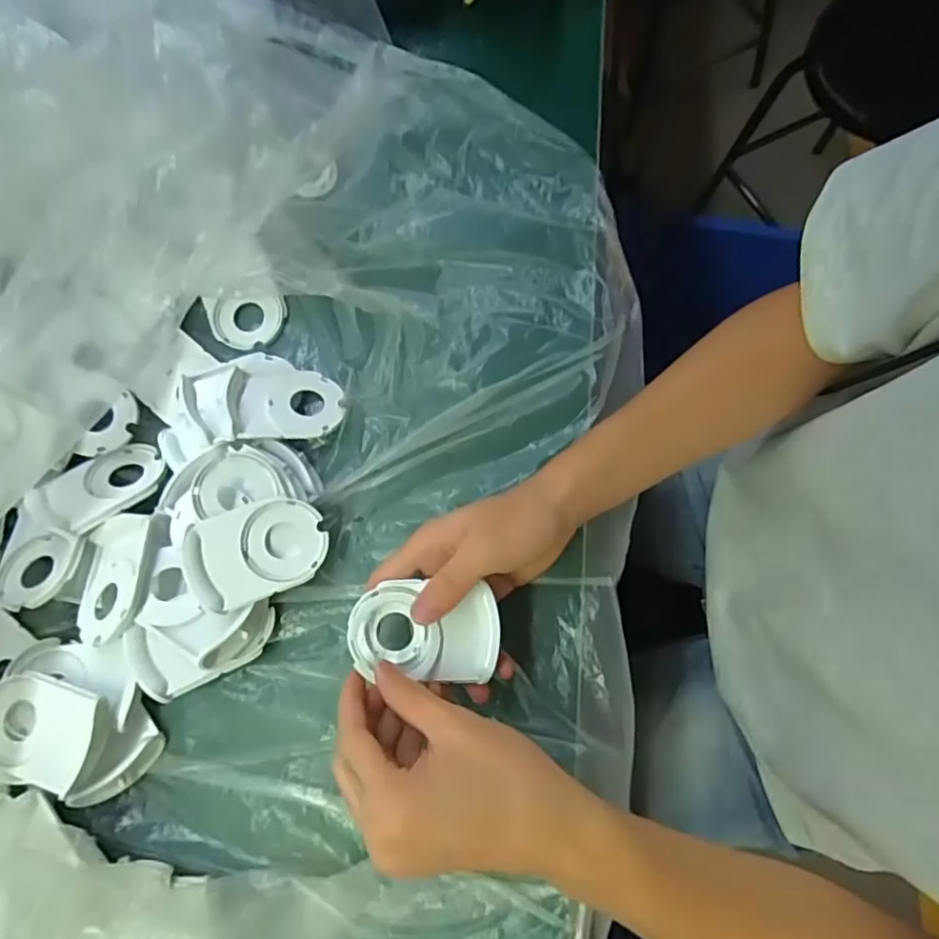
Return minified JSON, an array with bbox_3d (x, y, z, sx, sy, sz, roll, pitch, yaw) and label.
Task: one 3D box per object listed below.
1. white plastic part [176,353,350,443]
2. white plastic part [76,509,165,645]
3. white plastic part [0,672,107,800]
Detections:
[{"bbox_3d":[-0.145,-0.053,0.422,0.105,0.034,0.069,-7,74,3],"label":"white plastic part"},{"bbox_3d":[-0.223,0.070,0.386,0.056,0.018,0.079,-16,60,27],"label":"white plastic part"},{"bbox_3d":[-0.256,0.153,0.359,0.079,0.016,0.056,15,78,4],"label":"white plastic part"}]

